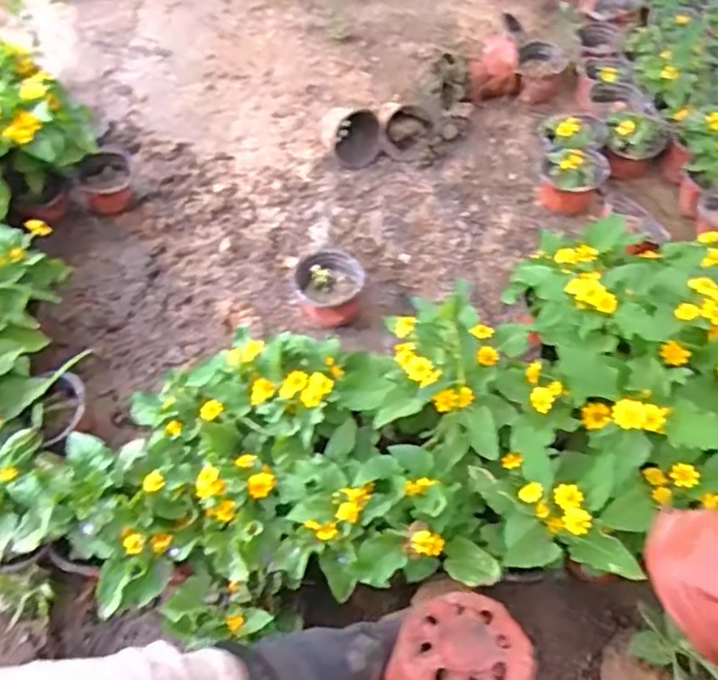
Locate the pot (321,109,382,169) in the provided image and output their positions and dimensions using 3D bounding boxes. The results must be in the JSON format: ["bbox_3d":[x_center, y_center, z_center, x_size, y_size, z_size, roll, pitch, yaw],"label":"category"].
[{"bbox_3d":[-0.012,-0.353,1.092,0.095,0.082,0.086,-8,55,-3],"label":"pot"}]

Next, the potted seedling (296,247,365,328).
[{"bbox_3d":[-0.039,-0.068,0.894,0.088,0.080,0.090,-8,55,-3],"label":"potted seedling"}]

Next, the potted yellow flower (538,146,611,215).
[{"bbox_3d":[0.330,-0.244,0.988,0.093,0.090,0.079,17,57,14],"label":"potted yellow flower"}]

